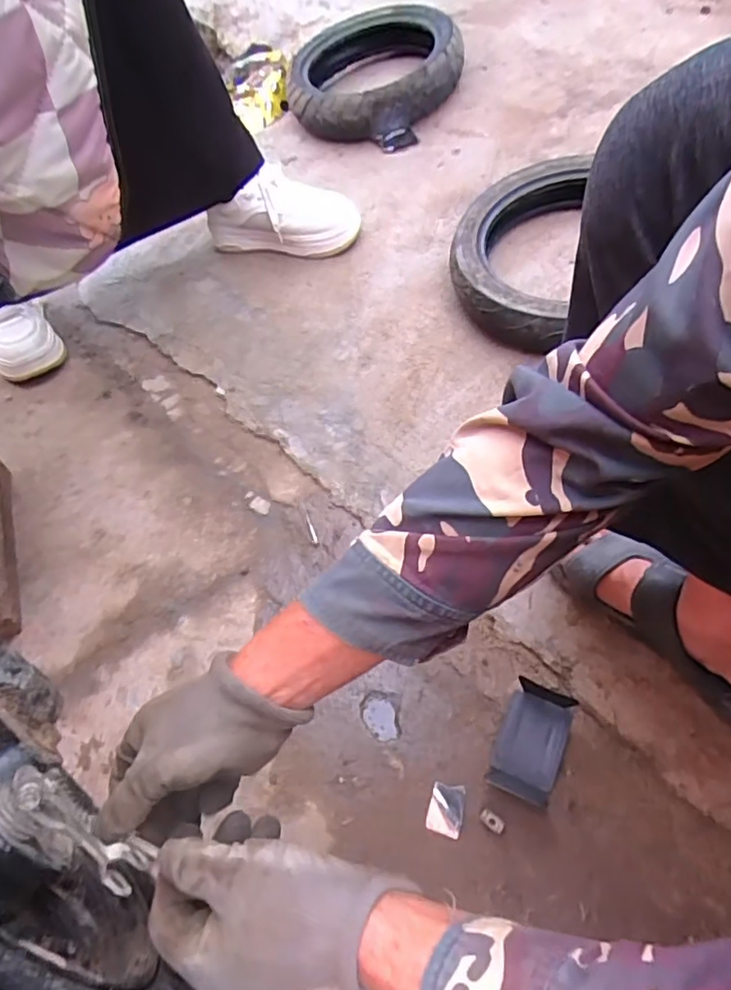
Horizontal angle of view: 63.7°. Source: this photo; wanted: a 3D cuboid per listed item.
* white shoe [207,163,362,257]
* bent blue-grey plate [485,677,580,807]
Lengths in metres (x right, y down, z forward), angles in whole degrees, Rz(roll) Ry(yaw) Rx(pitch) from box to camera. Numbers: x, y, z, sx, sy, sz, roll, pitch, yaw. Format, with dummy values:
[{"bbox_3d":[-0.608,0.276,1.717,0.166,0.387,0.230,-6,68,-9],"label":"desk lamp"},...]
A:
[{"bbox_3d":[-0.141,-0.474,0.986,0.257,0.122,0.096,-8,53,0],"label":"white shoe"},{"bbox_3d":[0.162,0.240,0.572,0.063,0.039,0.101,19,55,17],"label":"bent blue-grey plate"}]

